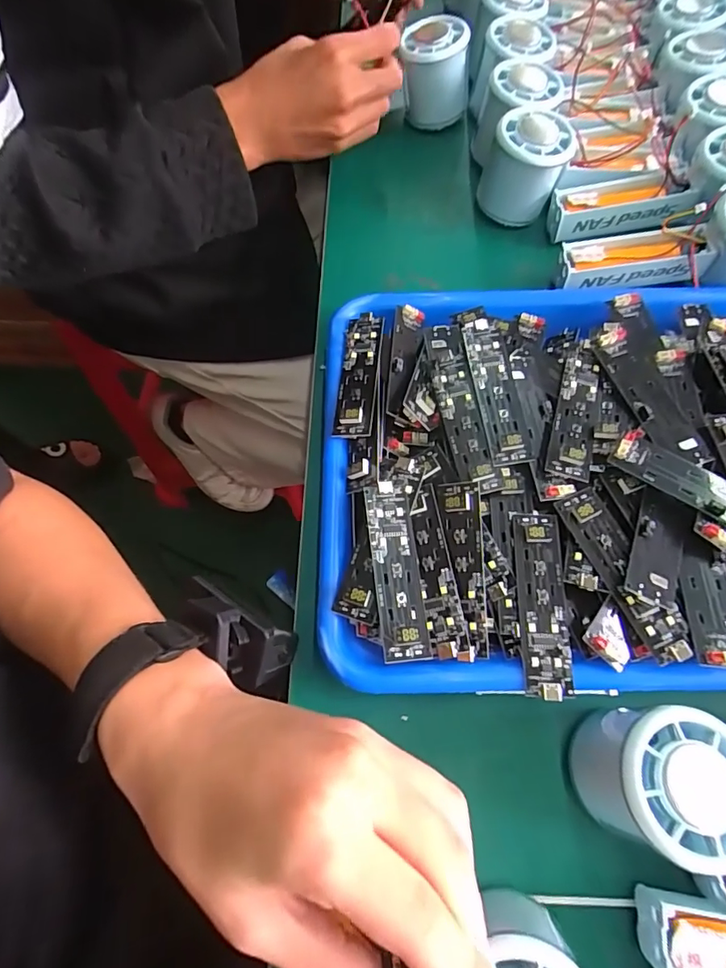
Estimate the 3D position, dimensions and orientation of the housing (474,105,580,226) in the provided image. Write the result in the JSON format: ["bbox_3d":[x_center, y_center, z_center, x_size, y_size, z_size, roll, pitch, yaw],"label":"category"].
[{"bbox_3d":[0.122,-0.241,0.378,0.060,0.063,0.051,13,68,6],"label":"housing"}]

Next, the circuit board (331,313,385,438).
[{"bbox_3d":[-0.002,-0.070,0.310,0.023,0.010,0.090,5,67,2],"label":"circuit board"}]

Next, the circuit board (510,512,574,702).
[{"bbox_3d":[0.092,0.059,0.253,0.023,0.010,0.091,3,67,1],"label":"circuit board"}]

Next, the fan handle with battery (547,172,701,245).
[{"bbox_3d":[0.191,-0.209,0.373,0.094,0.032,0.032,-3,67,-1],"label":"fan handle with battery"}]

